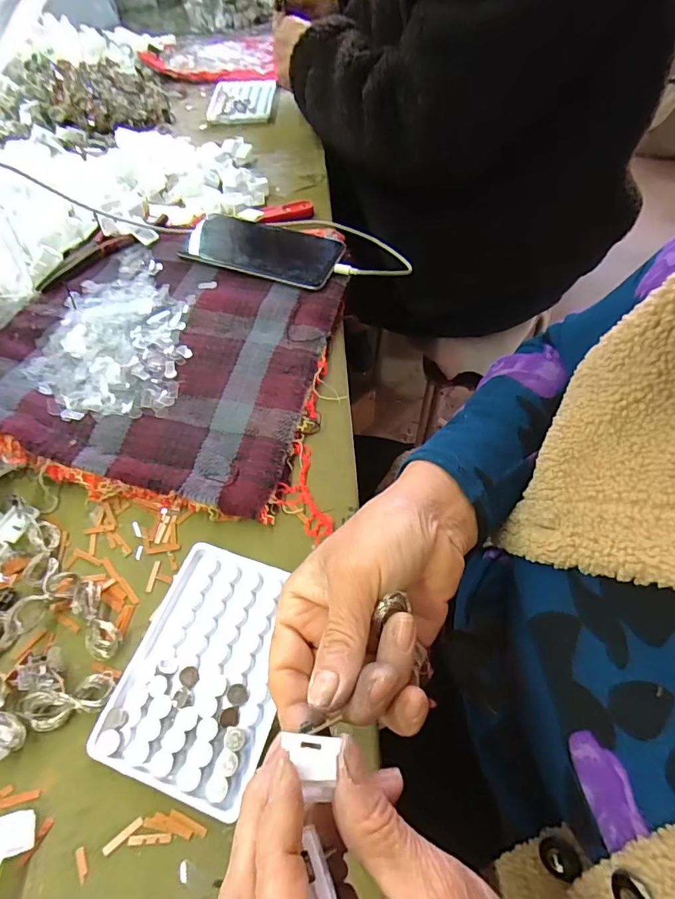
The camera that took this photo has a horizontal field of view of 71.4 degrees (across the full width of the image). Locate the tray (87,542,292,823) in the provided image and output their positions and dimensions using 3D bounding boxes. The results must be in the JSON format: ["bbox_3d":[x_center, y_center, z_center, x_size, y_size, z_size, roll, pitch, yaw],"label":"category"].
[{"bbox_3d":[-0.077,0.127,0.284,0.093,0.012,0.128,15,58,12],"label":"tray"}]

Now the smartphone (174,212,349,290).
[{"bbox_3d":[-0.078,-0.213,0.486,0.166,0.017,0.089,18,59,14],"label":"smartphone"}]

